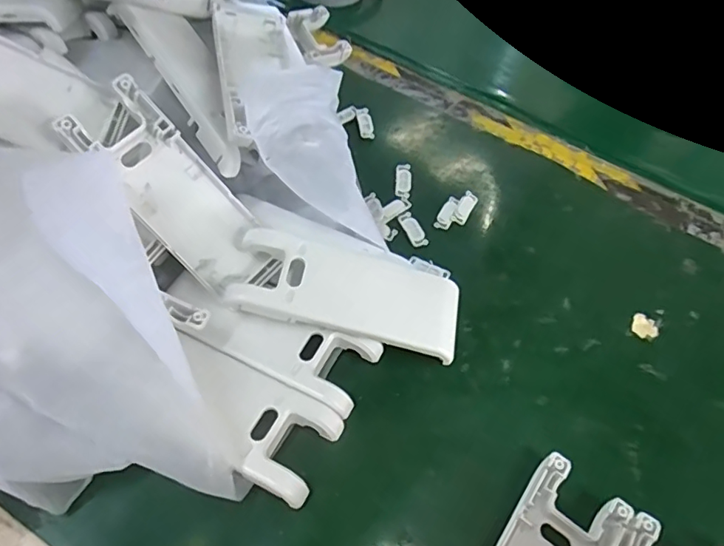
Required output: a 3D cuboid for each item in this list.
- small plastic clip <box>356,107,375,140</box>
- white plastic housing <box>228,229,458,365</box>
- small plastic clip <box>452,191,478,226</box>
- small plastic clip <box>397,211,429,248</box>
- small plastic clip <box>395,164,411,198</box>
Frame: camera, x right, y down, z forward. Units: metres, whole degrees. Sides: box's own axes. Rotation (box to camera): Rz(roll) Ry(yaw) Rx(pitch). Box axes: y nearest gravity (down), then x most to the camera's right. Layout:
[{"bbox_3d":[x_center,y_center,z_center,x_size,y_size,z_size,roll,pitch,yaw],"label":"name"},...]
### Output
[{"bbox_3d":[0.002,-0.091,0.325,0.009,0.004,0.023,-6,61,-8],"label":"small plastic clip"},{"bbox_3d":[-0.005,0.010,0.242,0.101,0.012,0.042,14,59,-13],"label":"white plastic housing"},{"bbox_3d":[0.057,-0.037,0.293,0.008,0.004,0.021,27,62,10],"label":"small plastic clip"},{"bbox_3d":[0.028,-0.024,0.286,0.009,0.004,0.024,-17,63,-13],"label":"small plastic clip"},{"bbox_3d":[0.024,-0.053,0.304,0.009,0.004,0.024,5,60,-1],"label":"small plastic clip"}]

